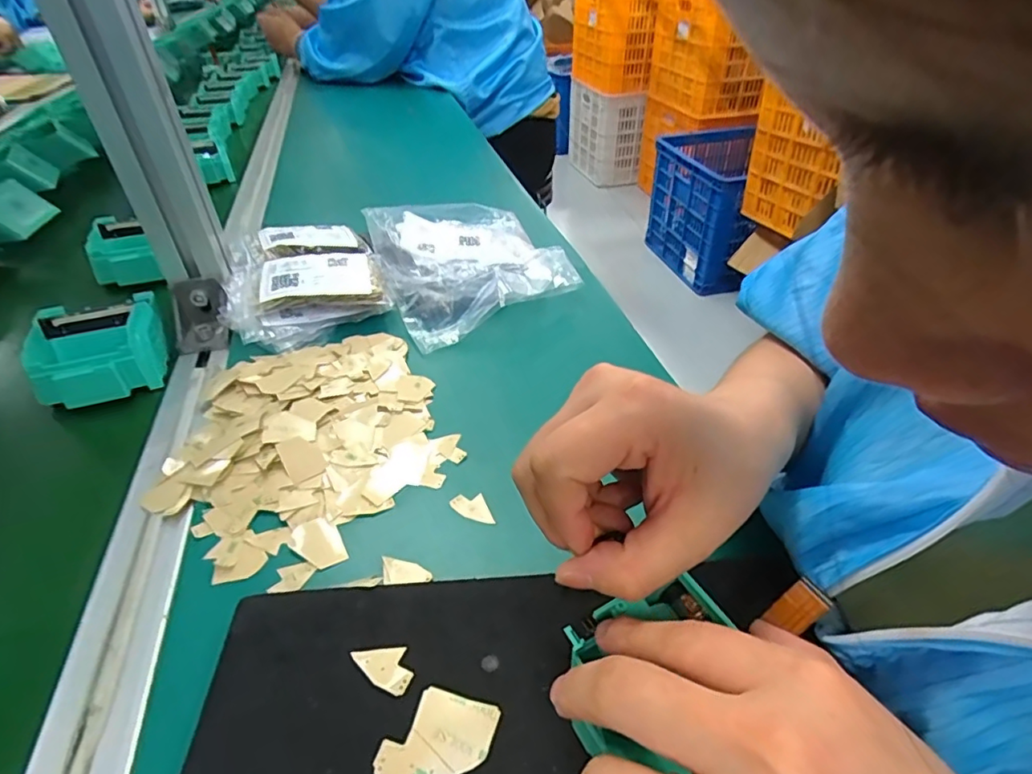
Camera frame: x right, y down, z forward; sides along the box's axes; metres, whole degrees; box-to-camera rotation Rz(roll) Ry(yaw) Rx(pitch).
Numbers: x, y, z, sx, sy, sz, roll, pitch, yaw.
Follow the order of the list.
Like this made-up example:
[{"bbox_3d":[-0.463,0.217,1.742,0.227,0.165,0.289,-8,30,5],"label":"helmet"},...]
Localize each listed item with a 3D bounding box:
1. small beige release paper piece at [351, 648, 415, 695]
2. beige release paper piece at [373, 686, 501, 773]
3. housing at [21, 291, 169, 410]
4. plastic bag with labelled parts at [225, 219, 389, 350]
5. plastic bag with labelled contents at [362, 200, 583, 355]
[{"bbox_3d":[-0.053,0.112,0.225,0.026,0.004,0.016,29,48,33],"label":"small beige release paper piece"},{"bbox_3d":[-0.029,0.129,0.203,0.038,0.004,0.033,8,39,13],"label":"beige release paper piece"},{"bbox_3d":[-0.291,-0.025,0.389,0.080,0.038,0.086,-19,41,-19],"label":"housing"},{"bbox_3d":[-0.181,-0.098,0.472,0.119,0.038,0.178,-14,40,-14],"label":"plastic bag with labelled parts"},{"bbox_3d":[-0.045,-0.121,0.502,0.153,0.036,0.209,-15,40,-15],"label":"plastic bag with labelled contents"}]

